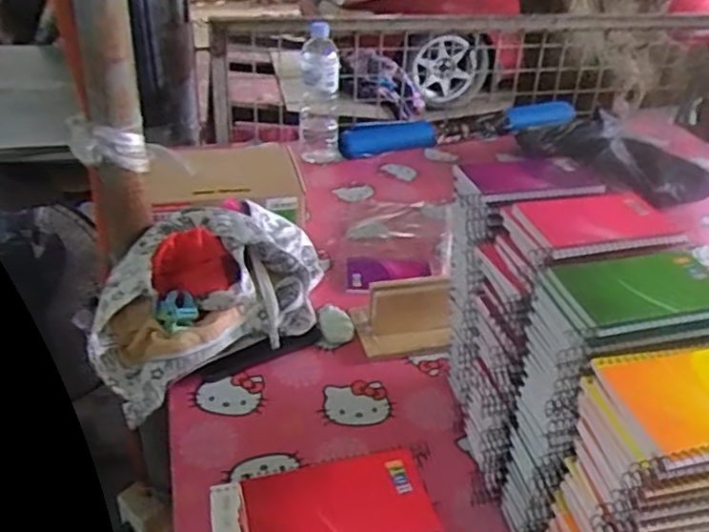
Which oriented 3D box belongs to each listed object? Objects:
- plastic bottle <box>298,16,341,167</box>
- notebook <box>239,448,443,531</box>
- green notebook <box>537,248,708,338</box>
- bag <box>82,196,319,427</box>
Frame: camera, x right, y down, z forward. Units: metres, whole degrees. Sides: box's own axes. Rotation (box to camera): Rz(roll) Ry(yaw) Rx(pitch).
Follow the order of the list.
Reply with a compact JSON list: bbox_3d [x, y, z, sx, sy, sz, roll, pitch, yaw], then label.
[{"bbox_3d":[-0.072,-0.342,1.373,0.091,0.253,0.107,-2,33,-5],"label":"plastic bottle"},{"bbox_3d":[-0.011,0.176,0.492,0.131,0.009,0.088,-8,34,-12],"label":"notebook"},{"bbox_3d":[0.226,0.020,0.537,0.143,0.016,0.083,-4,34,-11],"label":"green notebook"},{"bbox_3d":[-0.186,0.029,0.892,0.334,0.139,0.181,-22,40,-33],"label":"bag"}]

